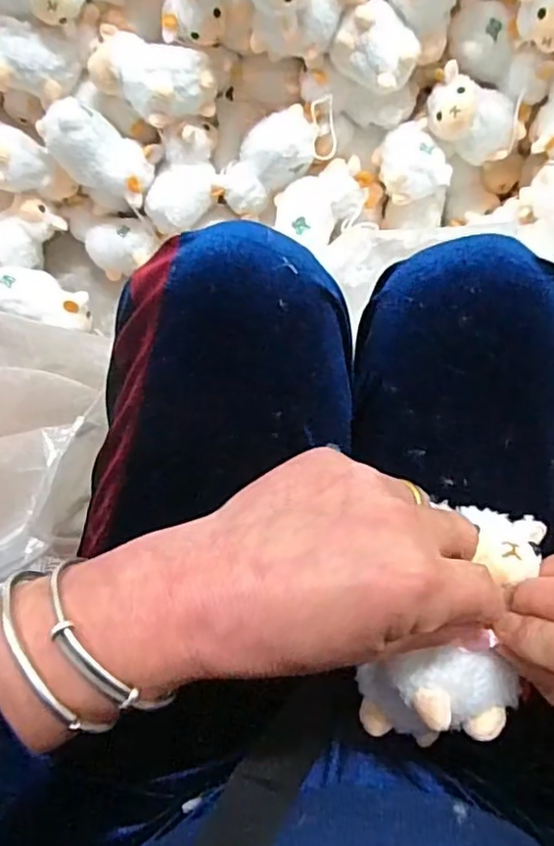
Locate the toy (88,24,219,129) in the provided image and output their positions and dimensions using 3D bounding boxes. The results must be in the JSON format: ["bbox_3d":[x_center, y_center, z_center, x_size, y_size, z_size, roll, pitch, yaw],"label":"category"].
[{"bbox_3d":[-0.126,-0.350,0.642,0.126,0.054,0.080,21,88,3],"label":"toy"}]

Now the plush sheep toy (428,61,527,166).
[{"bbox_3d":[0.200,-0.307,0.638,0.103,0.051,0.063,22,88,3],"label":"plush sheep toy"}]

